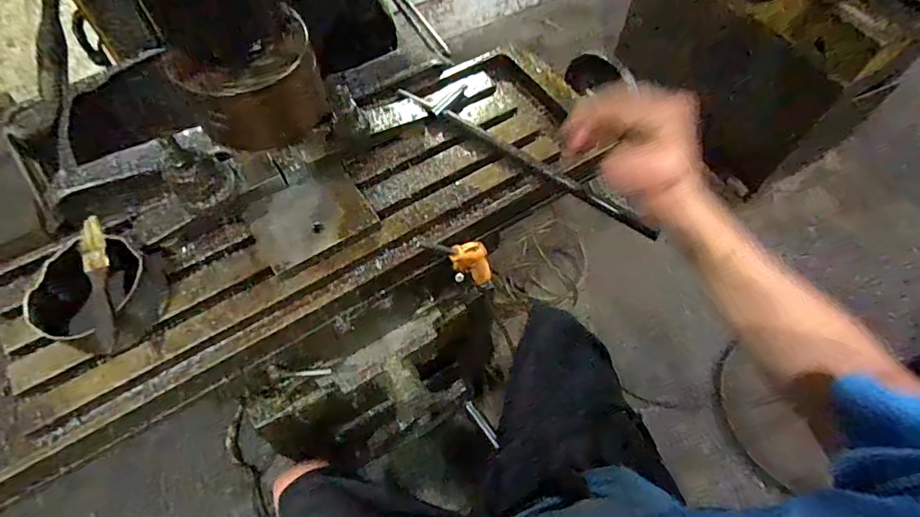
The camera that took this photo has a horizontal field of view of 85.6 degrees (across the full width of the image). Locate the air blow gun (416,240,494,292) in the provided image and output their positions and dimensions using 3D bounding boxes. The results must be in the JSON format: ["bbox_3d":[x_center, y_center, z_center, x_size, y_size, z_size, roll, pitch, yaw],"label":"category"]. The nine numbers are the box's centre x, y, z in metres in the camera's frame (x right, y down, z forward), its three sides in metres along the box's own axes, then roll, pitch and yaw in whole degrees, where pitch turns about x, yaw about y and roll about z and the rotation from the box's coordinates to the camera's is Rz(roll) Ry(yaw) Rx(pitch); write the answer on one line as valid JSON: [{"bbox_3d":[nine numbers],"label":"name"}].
[{"bbox_3d":[0.013,0.007,0.624,0.051,0.230,0.020,-39,67,2],"label":"air blow gun"}]

